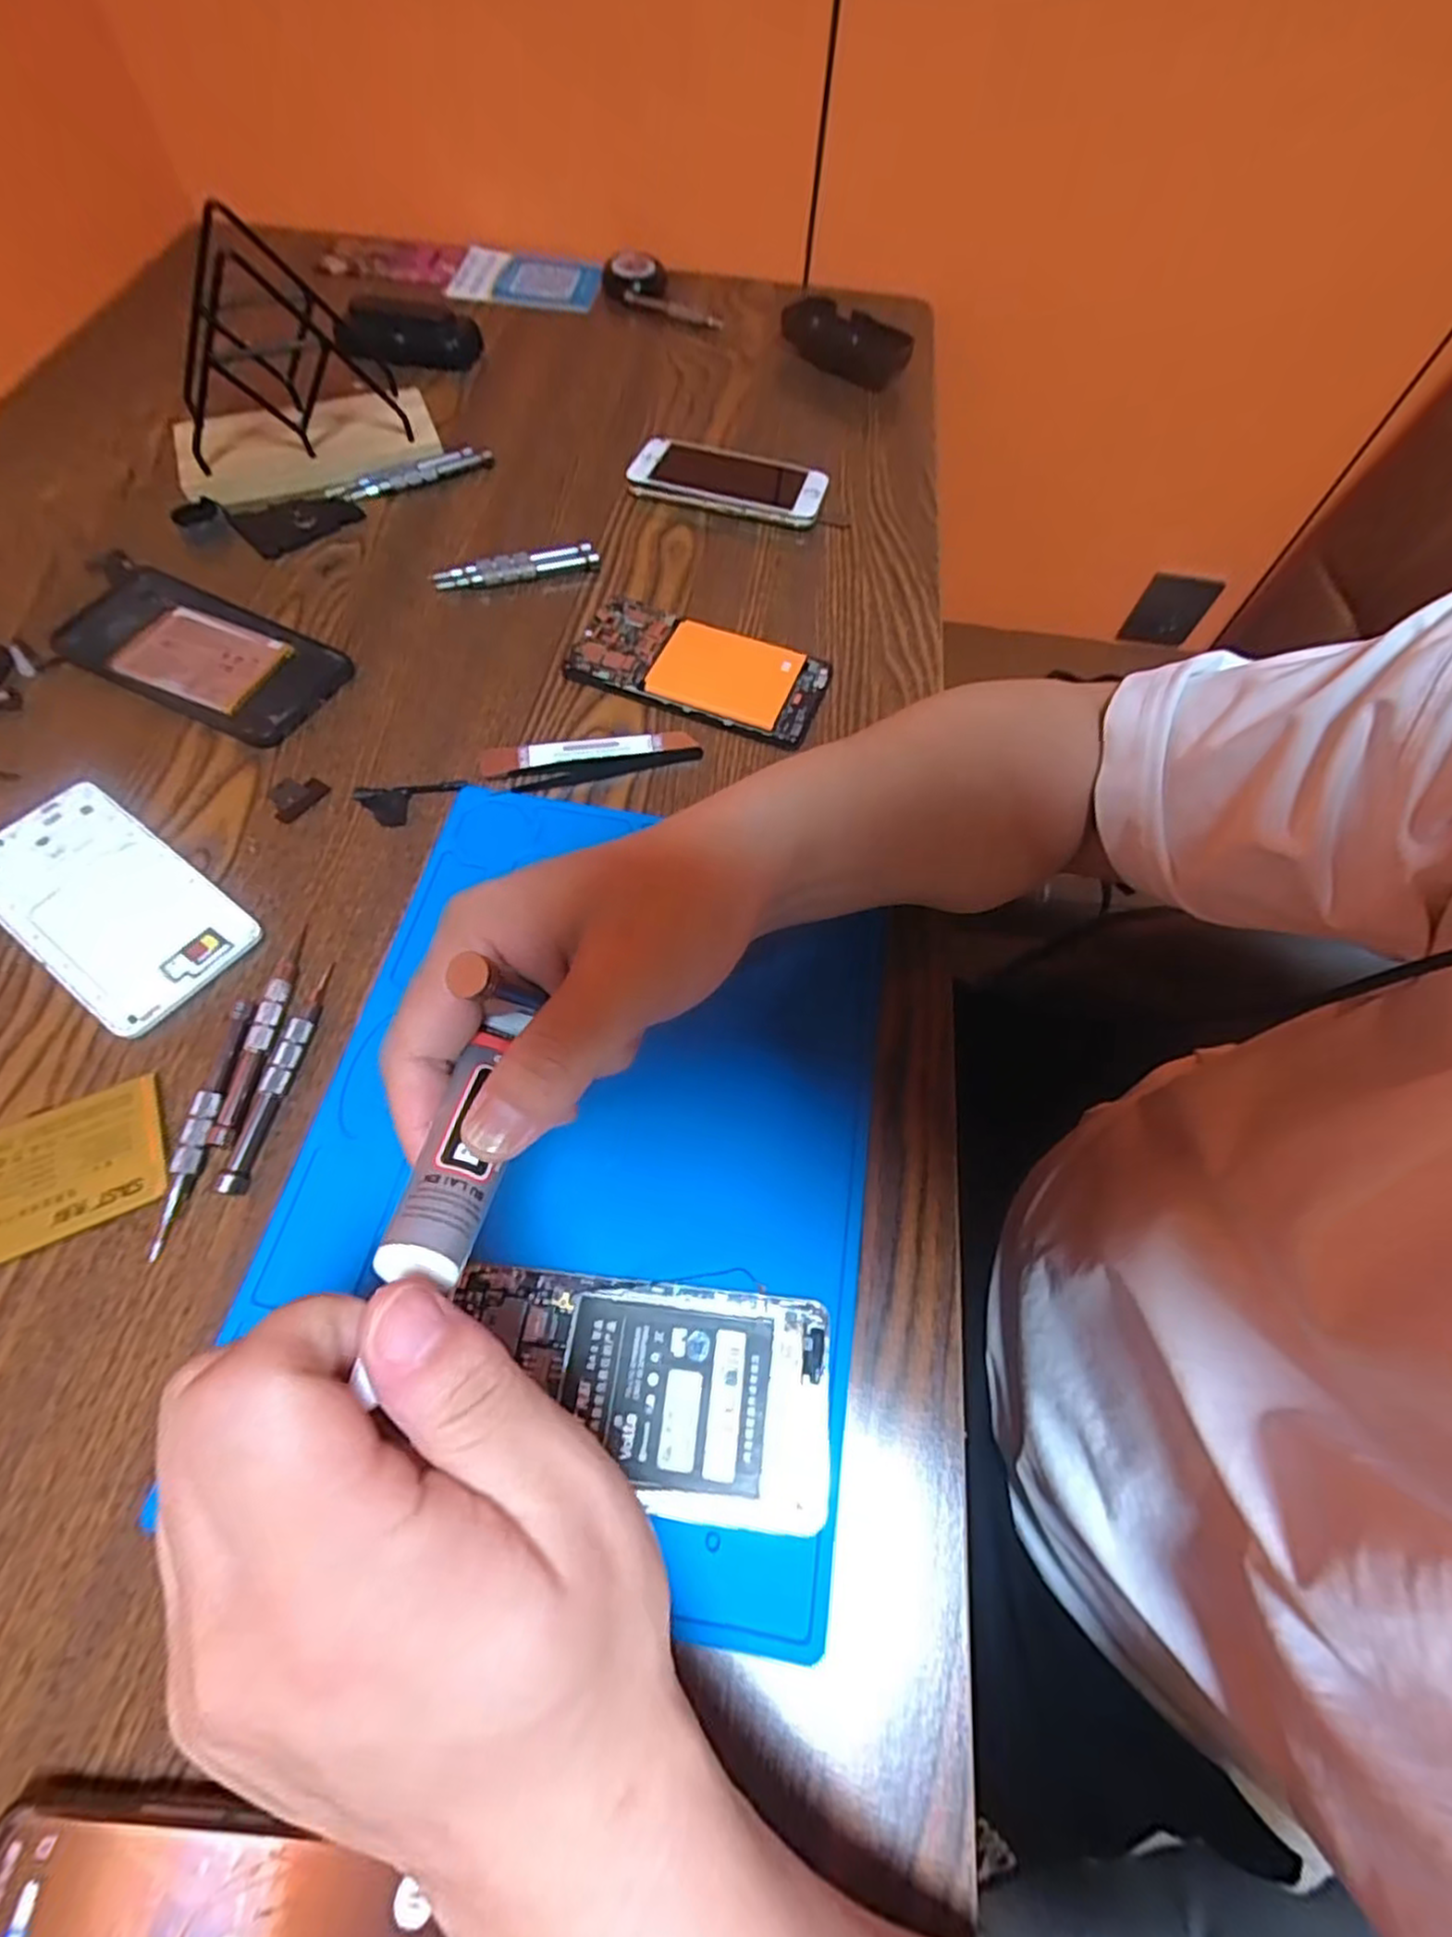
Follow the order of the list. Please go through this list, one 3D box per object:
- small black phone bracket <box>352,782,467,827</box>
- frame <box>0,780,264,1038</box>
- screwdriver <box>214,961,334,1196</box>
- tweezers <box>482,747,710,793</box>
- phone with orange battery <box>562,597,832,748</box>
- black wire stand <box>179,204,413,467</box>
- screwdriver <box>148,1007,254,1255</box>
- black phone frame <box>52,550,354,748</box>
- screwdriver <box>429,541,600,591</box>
[{"bbox_3d":[-0.167,-0.087,0.380,0.056,0.004,0.024,-7,64,-6],"label":"small black phone bracket"},{"bbox_3d":[-0.295,-0.033,0.345,0.149,0.006,0.074,35,67,14],"label":"frame"},{"bbox_3d":[-0.189,0.043,0.308,0.010,0.010,0.101,9,63,2],"label":"screwdriver"},{"bbox_3d":[-0.069,-0.109,0.393,0.111,0.005,0.015,-12,64,-8],"label":"tweezers"},{"bbox_3d":[-0.015,-0.177,0.428,0.144,0.010,0.068,20,64,7],"label":"phone with orange battery"},{"bbox_3d":[-0.290,-0.399,0.465,0.132,0.114,0.087,-15,65,-10],"label":"black wire stand"},{"bbox_3d":[-0.214,0.062,0.297,0.012,0.008,0.104,3,63,-1],"label":"screwdriver"},{"bbox_3d":[-0.312,-0.188,0.422,0.183,0.010,0.079,26,65,10],"label":"black phone frame"},{"bbox_3d":[-0.134,-0.256,0.461,0.102,0.014,0.018,-14,65,-9],"label":"screwdriver"}]

